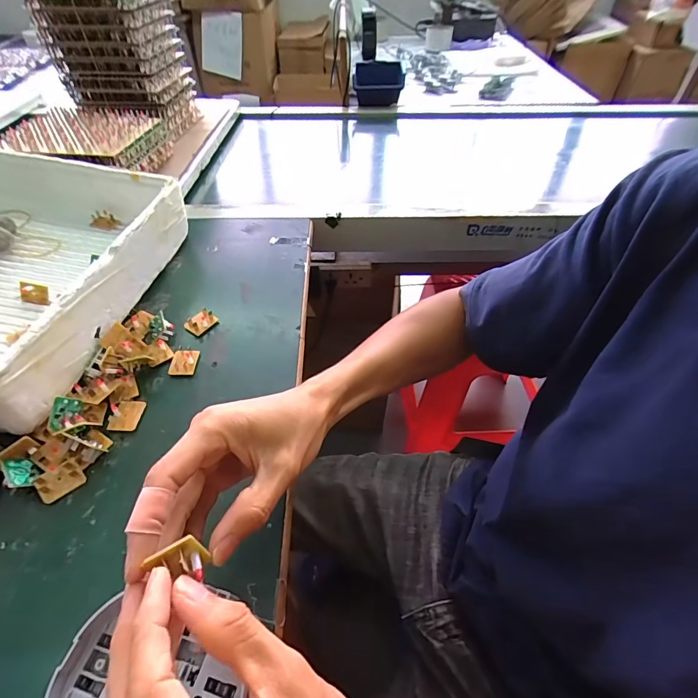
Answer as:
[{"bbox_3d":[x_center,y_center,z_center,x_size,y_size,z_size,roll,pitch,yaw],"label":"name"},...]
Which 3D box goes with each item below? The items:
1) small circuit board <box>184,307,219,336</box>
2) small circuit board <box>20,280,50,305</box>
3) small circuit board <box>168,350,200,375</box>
[{"bbox_3d":[-0.162,-0.032,0.426,0.020,0.012,0.030,31,55,25],"label":"small circuit board"},{"bbox_3d":[-0.326,-0.058,0.404,0.029,0.022,0.005,10,15,-3],"label":"small circuit board"},{"bbox_3d":[-0.165,0.013,0.392,0.024,0.005,0.030,6,58,-7],"label":"small circuit board"}]

